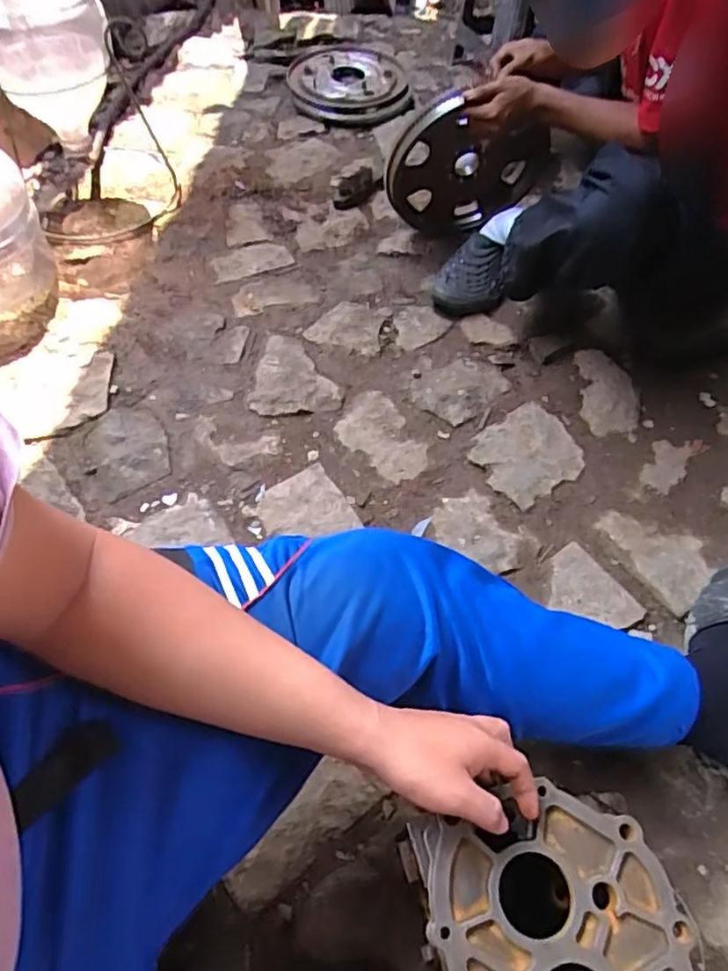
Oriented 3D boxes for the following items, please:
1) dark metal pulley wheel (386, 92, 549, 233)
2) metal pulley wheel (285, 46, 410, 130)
[{"bbox_3d":[0.209,-0.624,1.254,0.326,0.349,0.075,-13,80,5],"label":"dark metal pulley wheel"},{"bbox_3d":[-0.041,-1.052,1.665,0.320,0.079,0.337,1,57,2],"label":"metal pulley wheel"}]

